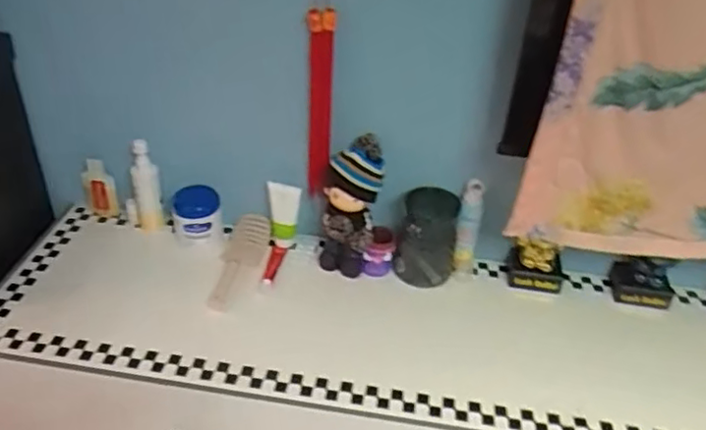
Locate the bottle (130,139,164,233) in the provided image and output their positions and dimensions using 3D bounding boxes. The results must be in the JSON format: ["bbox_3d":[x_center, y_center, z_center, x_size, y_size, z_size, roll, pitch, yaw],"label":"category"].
[{"bbox_3d":[-0.398,-0.055,1.216,0.045,0.186,0.052,-16,42,-22],"label":"bottle"}]

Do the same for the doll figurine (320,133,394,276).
[{"bbox_3d":[0.005,-0.012,1.156,0.123,0.246,0.100,-6,39,-12],"label":"doll figurine"}]

